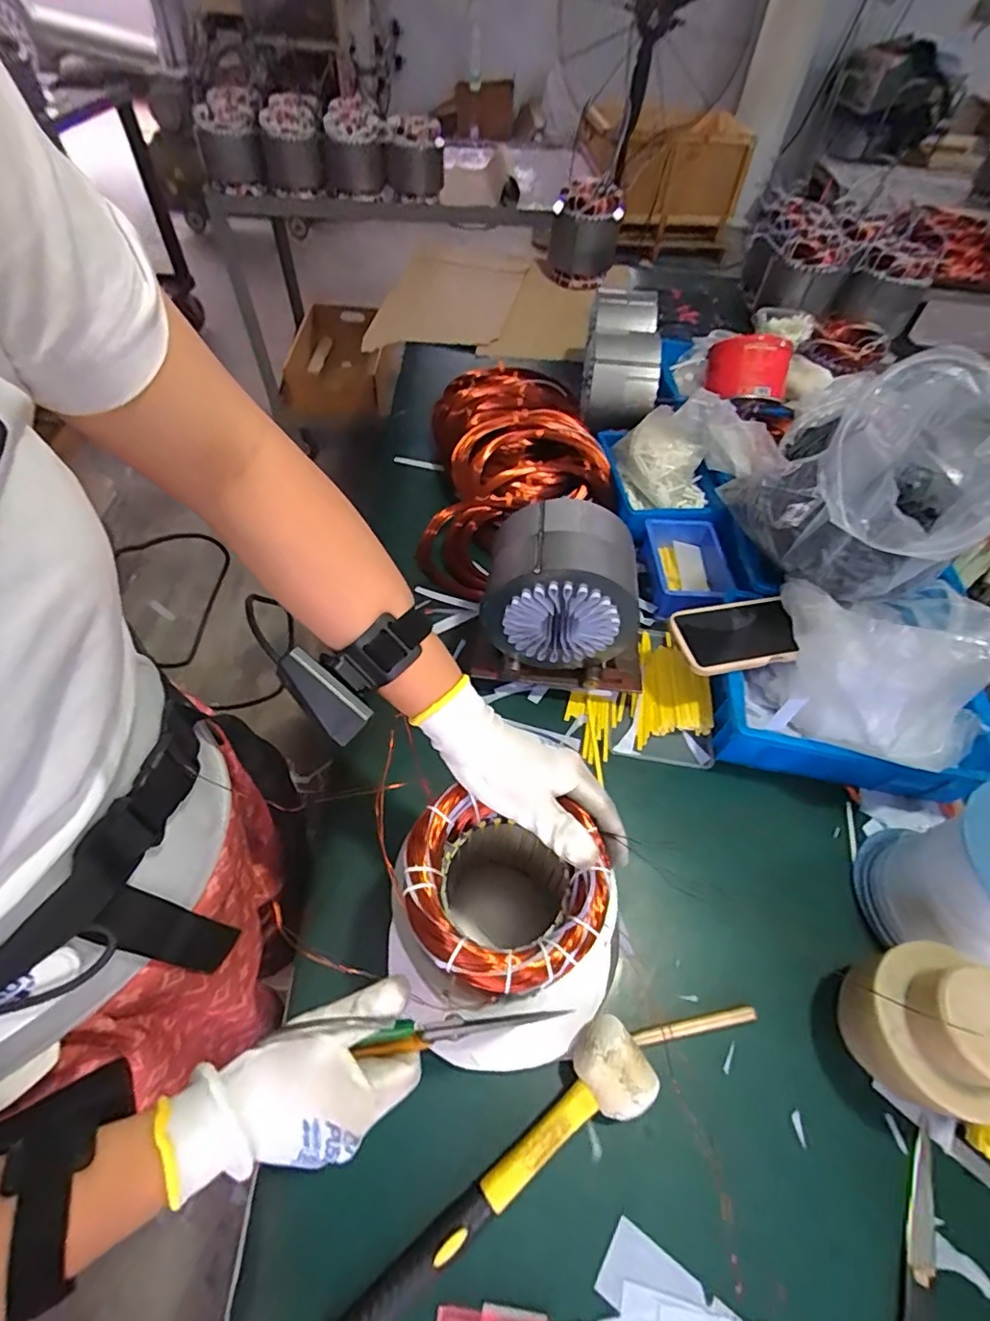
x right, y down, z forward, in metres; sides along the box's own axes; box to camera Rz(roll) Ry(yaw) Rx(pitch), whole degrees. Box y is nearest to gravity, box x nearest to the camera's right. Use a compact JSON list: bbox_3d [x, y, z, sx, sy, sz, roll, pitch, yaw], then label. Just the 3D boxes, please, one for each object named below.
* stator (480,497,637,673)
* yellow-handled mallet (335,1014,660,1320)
[{"bbox_3d":[0.070,-0.077,0.583,0.147,0.154,0.108,8,55,1],"label":"stator"},{"bbox_3d":[0.002,0.375,0.381,0.278,0.051,0.058,-33,63,-24],"label":"yellow-handled mallet"}]

